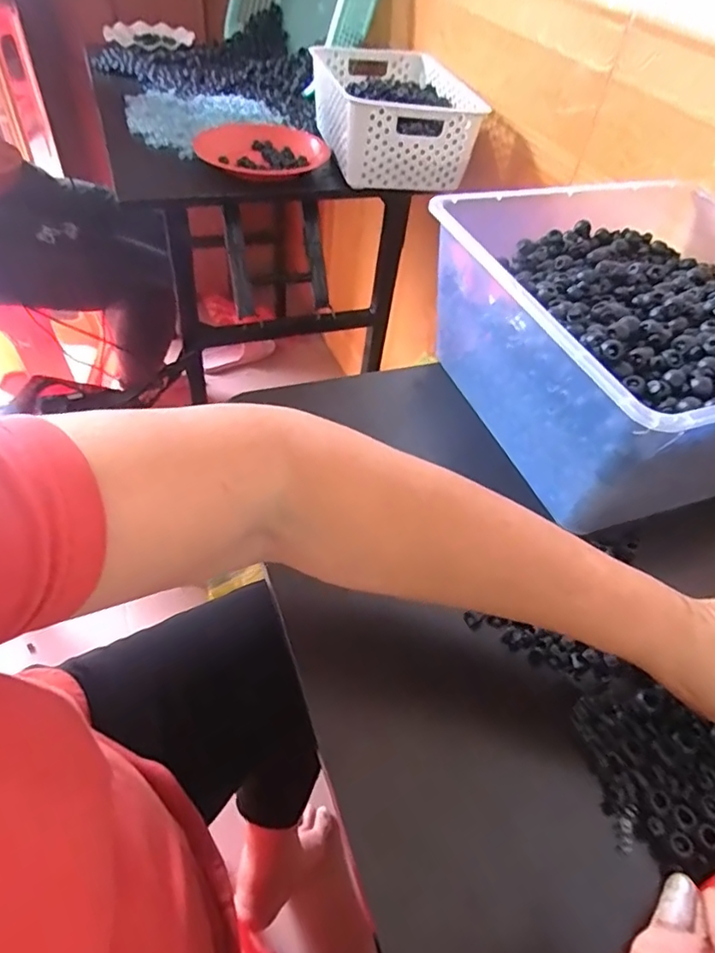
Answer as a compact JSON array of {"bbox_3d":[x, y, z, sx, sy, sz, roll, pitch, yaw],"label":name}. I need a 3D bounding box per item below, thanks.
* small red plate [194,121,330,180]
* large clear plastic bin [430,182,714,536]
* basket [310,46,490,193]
[{"bbox_3d":[-0.142,-0.491,0.852,0.180,0.035,0.165,-20,53,-22],"label":"small red plate"},{"bbox_3d":[0.248,-0.119,0.486,0.295,0.131,0.293,-12,51,-17],"label":"large clear plastic bin"},{"bbox_3d":[0.059,-0.587,0.900,0.213,0.096,0.338,-6,49,-11],"label":"basket"}]

